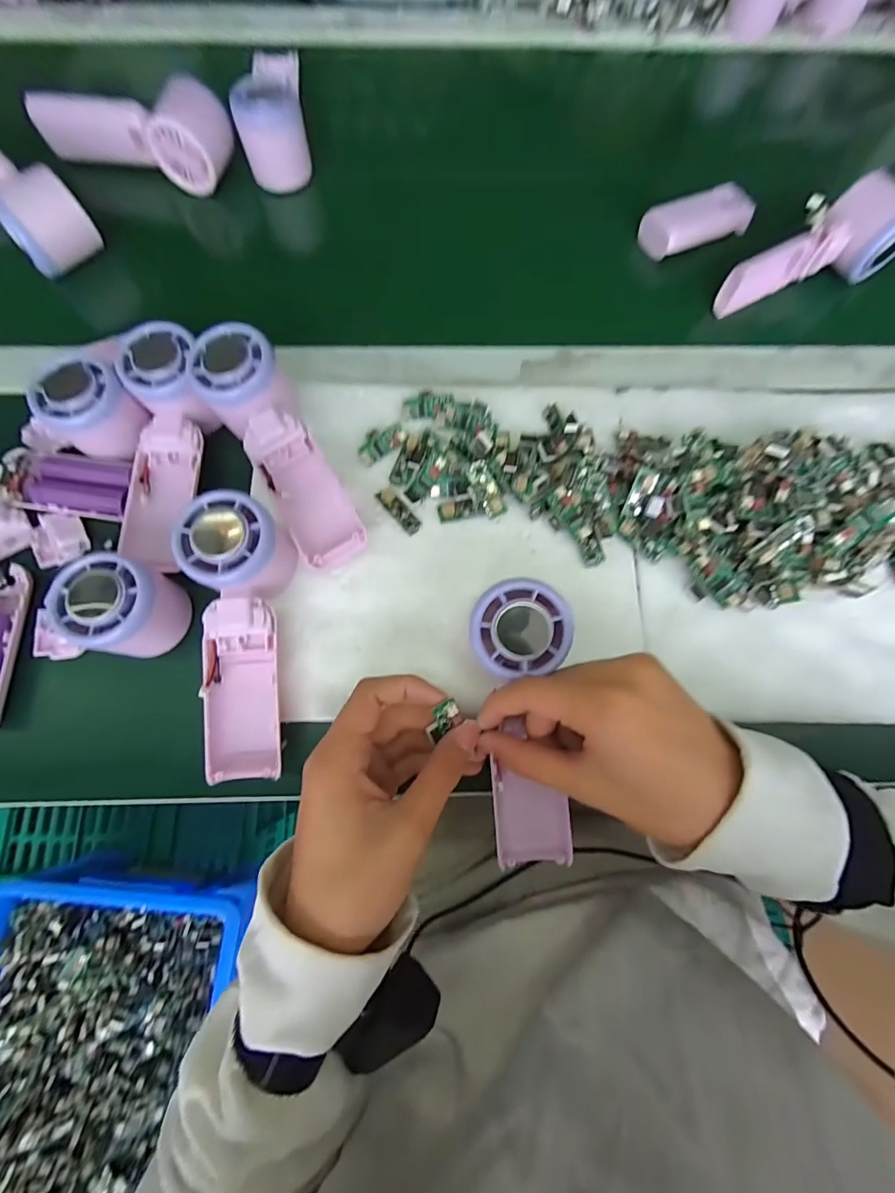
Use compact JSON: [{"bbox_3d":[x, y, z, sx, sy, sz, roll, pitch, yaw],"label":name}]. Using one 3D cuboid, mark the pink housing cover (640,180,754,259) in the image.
[{"bbox_3d":[0.225,-0.336,0.405,0.105,0.021,0.042,-23,76,-7],"label":"pink housing cover"}]

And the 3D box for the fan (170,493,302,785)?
[{"bbox_3d":[-0.125,0.024,0.282,0.057,0.053,0.167,-1,93,-1],"label":"fan"}]

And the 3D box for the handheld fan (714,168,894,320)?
[{"bbox_3d":[0.299,-0.289,0.378,0.153,0.062,0.051,-20,76,7],"label":"handheld fan"}]

